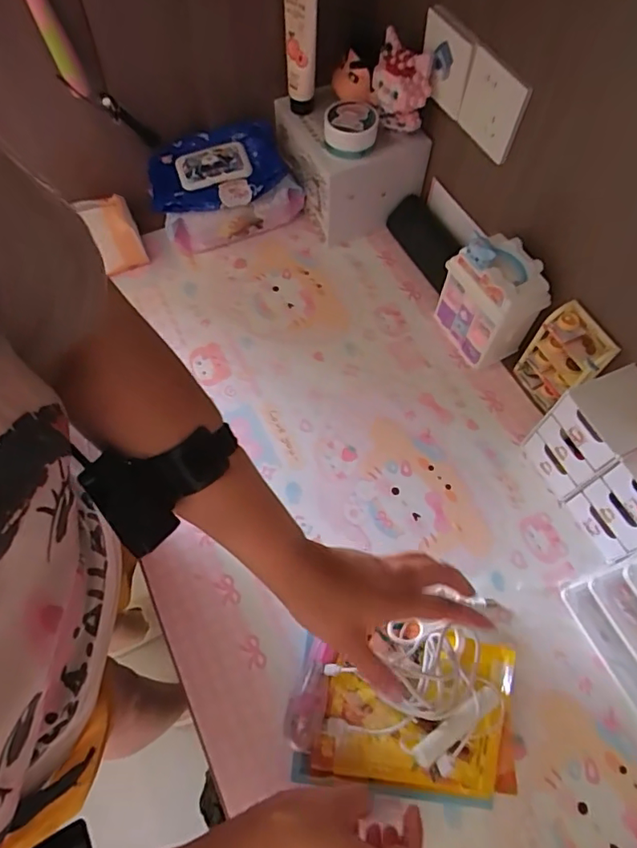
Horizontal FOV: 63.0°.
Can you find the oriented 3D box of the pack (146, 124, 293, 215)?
[{"bbox_3d":[-0.141,-0.346,0.713,0.187,0.048,0.118,-8,64,-4],"label":"pack"}]

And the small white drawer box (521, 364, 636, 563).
[{"bbox_3d":[0.314,0.044,0.549,0.084,0.131,0.166,-23,66,-11],"label":"small white drawer box"}]

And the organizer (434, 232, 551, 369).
[{"bbox_3d":[0.211,-0.155,0.642,0.070,0.144,0.110,-24,66,-11],"label":"organizer"}]

